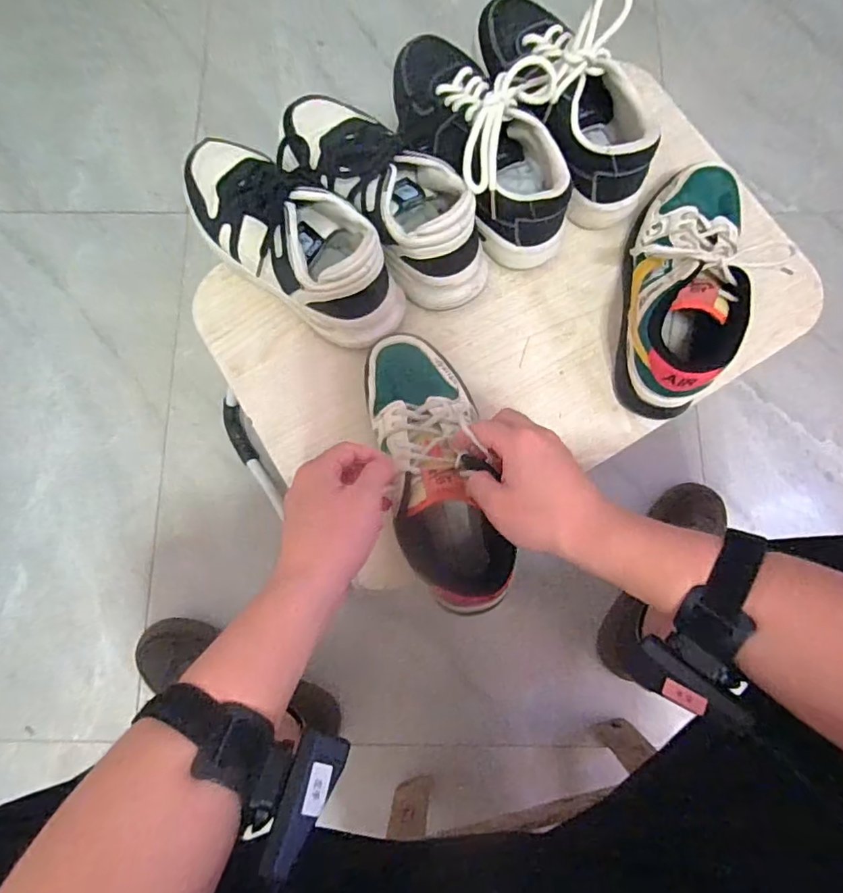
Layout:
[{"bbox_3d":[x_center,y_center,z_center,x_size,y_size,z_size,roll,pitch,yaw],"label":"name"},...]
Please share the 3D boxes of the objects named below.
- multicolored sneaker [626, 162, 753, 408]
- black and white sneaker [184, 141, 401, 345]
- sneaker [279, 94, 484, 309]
[{"bbox_3d":[0.261,-0.165,0.526,0.101,0.091,0.258,14,79,3],"label":"multicolored sneaker"},{"bbox_3d":[-0.135,-0.215,0.530,0.275,0.089,0.110,36,81,6],"label":"black and white sneaker"},{"bbox_3d":[-0.040,-0.267,0.543,0.101,0.086,0.277,-36,81,-7],"label":"sneaker"}]

